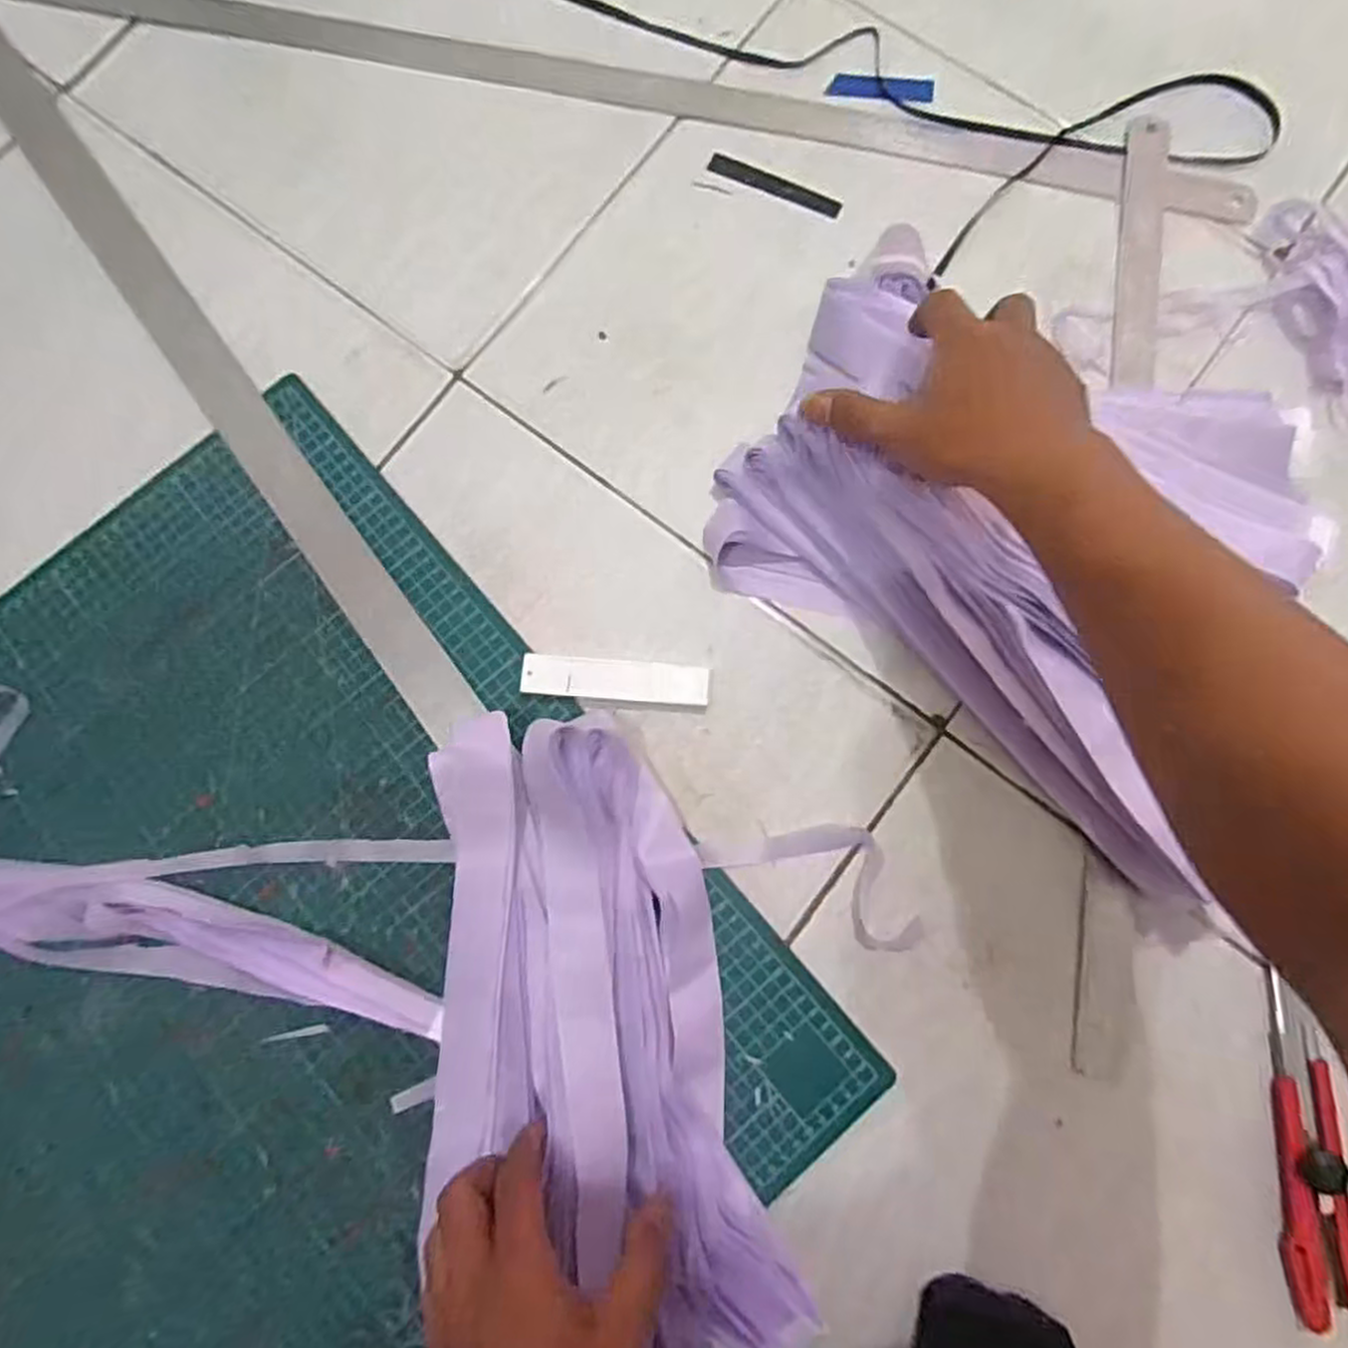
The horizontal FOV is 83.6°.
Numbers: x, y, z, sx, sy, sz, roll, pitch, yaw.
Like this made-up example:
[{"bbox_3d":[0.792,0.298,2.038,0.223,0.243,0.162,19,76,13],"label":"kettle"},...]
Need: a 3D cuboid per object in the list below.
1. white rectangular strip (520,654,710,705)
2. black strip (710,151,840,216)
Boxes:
[{"bbox_3d":[-0.037,0.004,0.477,0.116,0.011,0.024,4,82,3],"label":"white rectangular strip"},{"bbox_3d":[0.071,-0.346,0.533,0.100,0.004,0.016,26,84,6],"label":"black strip"}]

